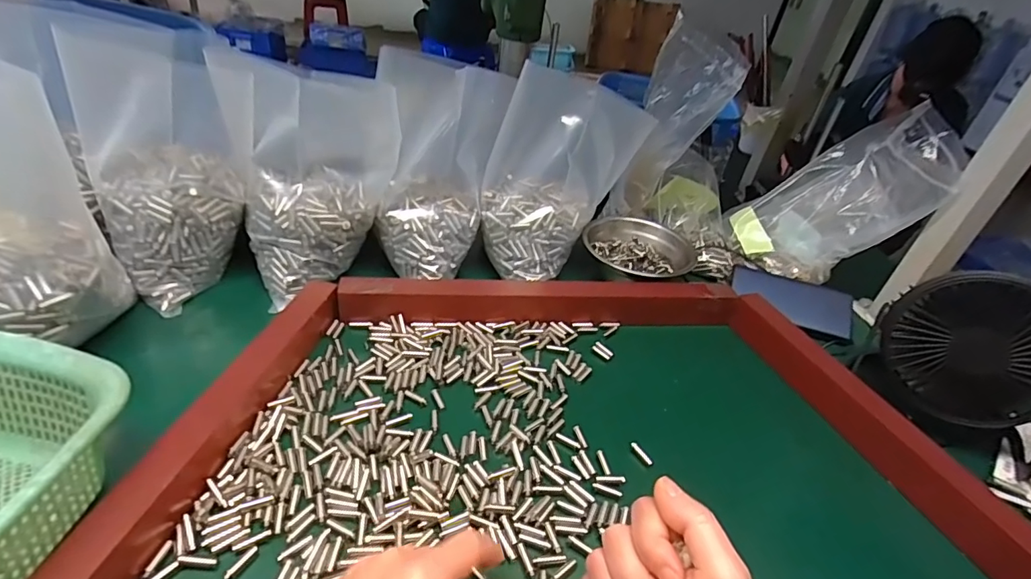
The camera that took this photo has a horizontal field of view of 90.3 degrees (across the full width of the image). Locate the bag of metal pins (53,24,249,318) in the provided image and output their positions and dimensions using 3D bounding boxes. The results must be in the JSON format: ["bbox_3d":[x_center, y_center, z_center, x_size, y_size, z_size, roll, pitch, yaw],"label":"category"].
[{"bbox_3d":[-0.322,-0.112,0.476,0.116,0.203,0.117,32,41,30],"label":"bag of metal pins"}]

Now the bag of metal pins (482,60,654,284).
[{"bbox_3d":[0.051,-0.126,0.567,0.096,0.206,0.180,32,41,27],"label":"bag of metal pins"}]

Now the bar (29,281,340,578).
[{"bbox_3d":[-0.208,0.113,0.311,0.028,0.044,0.386,13,36,3],"label":"bar"}]

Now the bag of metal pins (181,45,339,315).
[{"bbox_3d":[-0.195,-0.111,0.500,0.134,0.194,0.096,-17,42,-32],"label":"bag of metal pins"}]

